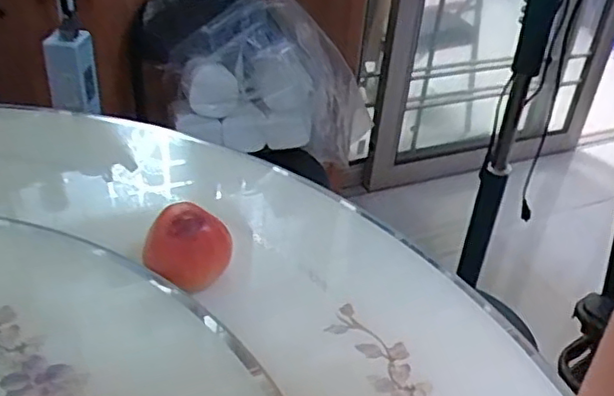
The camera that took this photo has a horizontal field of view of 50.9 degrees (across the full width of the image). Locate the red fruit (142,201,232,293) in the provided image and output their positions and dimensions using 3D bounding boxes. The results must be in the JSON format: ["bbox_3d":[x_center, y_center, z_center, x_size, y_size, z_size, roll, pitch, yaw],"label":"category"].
[{"bbox_3d":[-0.105,0.045,0.576,0.064,0.058,0.069,4,35,-3],"label":"red fruit"}]

